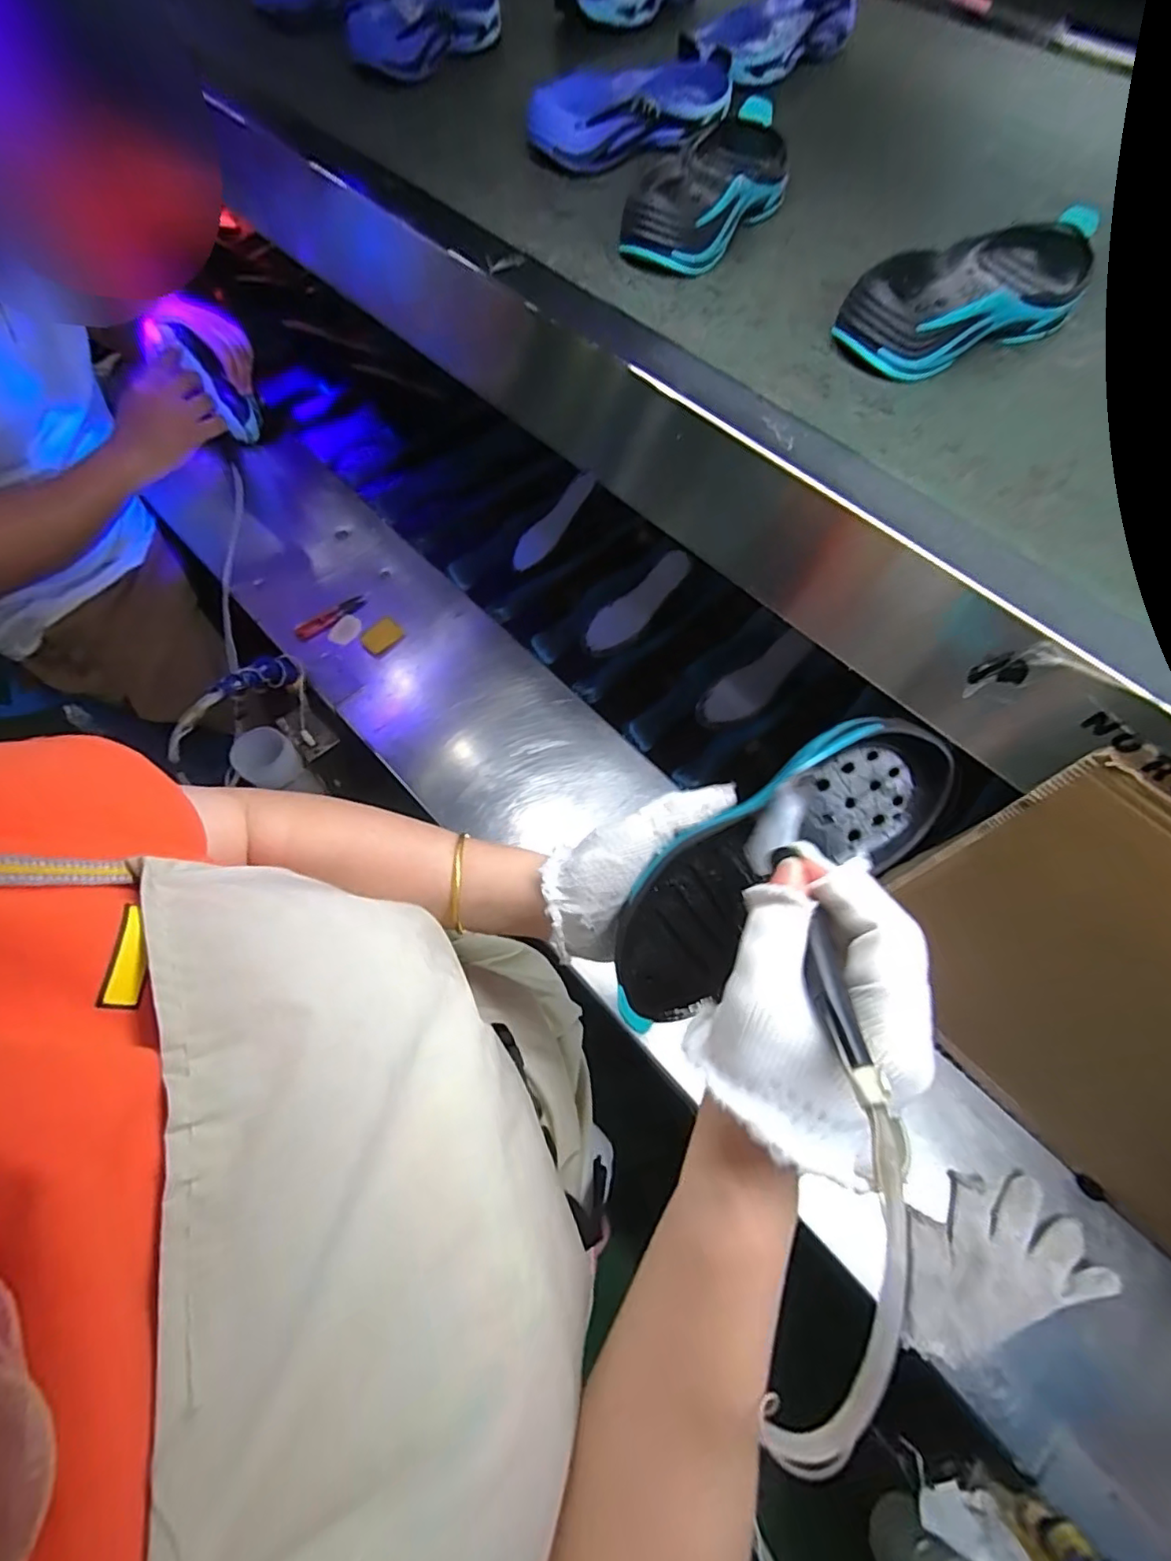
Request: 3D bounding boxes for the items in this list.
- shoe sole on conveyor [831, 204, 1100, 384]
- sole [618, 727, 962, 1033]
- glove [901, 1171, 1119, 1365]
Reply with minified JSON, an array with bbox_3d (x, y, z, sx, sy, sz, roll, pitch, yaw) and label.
[{"bbox_3d":[0.258,-0.323,0.385,0.221,0.039,0.083,-32,69,-16],"label":"shoe sole on conveyor"},{"bbox_3d":[0.099,0.047,0.315,0.210,0.042,0.072,-37,69,2],"label":"sole"},{"bbox_3d":[0.348,0.412,0.506,0.189,0.034,0.104,-16,65,-9],"label":"glove"}]

